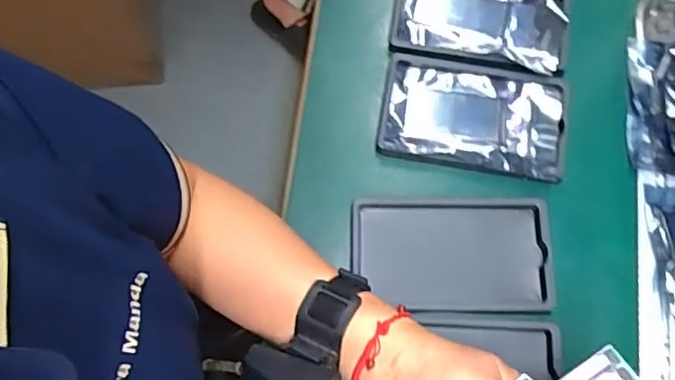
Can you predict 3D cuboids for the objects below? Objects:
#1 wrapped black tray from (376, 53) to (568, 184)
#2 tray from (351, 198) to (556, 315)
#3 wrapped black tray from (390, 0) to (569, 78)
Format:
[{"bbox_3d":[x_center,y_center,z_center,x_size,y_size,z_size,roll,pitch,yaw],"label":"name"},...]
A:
[{"bbox_3d":[0.119,-0.064,0.518,0.158,0.010,0.095,11,74,2],"label":"wrapped black tray"},{"bbox_3d":[0.092,0.053,0.483,0.156,0.013,0.093,1,74,-1],"label":"tray"},{"bbox_3d":[0.132,-0.160,0.543,0.154,0.019,0.101,9,74,2],"label":"wrapped black tray"}]

